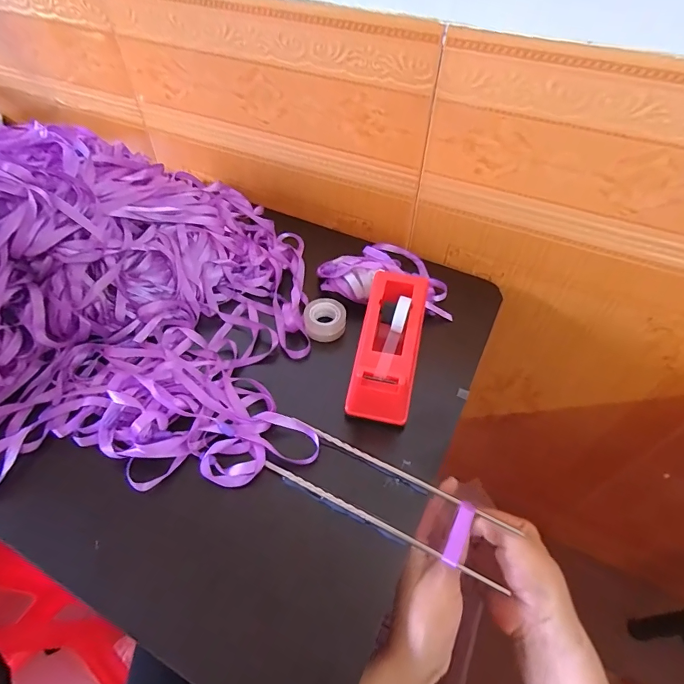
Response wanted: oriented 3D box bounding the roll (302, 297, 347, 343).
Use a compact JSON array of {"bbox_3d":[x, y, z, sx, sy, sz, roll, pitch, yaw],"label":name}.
[{"bbox_3d":[-0.020,-0.026,0.480,0.046,0.023,0.047,0,51,0],"label":"roll"}]

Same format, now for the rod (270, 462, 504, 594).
[{"bbox_3d":[0.028,0.151,0.351,0.213,0.008,0.006,23,59,14],"label":"rod"}]

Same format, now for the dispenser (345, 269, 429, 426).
[{"bbox_3d":[0.048,0.000,0.424,0.061,0.062,0.157,11,52,8],"label":"dispenser"}]

